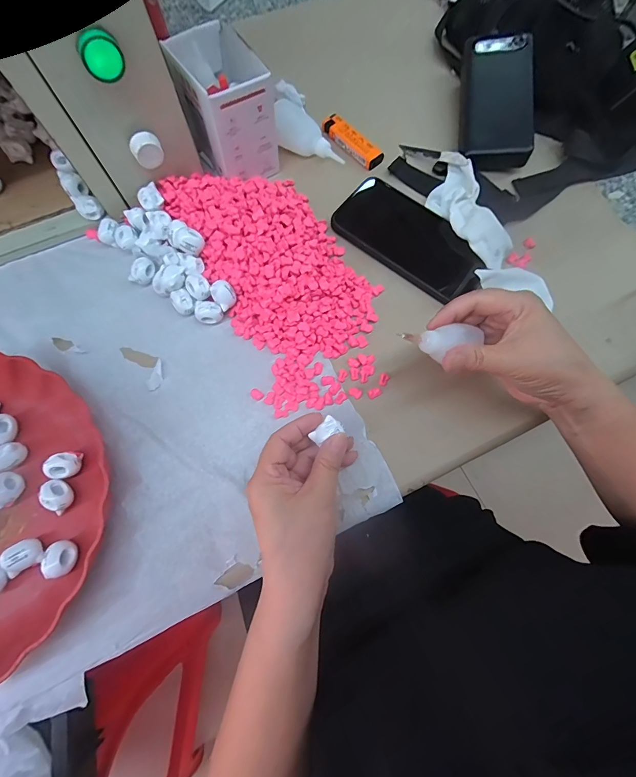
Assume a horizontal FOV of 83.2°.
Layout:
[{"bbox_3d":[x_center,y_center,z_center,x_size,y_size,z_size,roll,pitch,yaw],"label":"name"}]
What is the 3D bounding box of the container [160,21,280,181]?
[{"bbox_3d":[-0.090,-0.274,0.351,0.073,0.092,0.087,-27,75,-7],"label":"container"}]

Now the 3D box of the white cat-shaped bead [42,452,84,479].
[{"bbox_3d":[-0.209,0.063,0.296,0.021,0.021,0.022,0,73,0],"label":"white cat-shaped bead"}]

